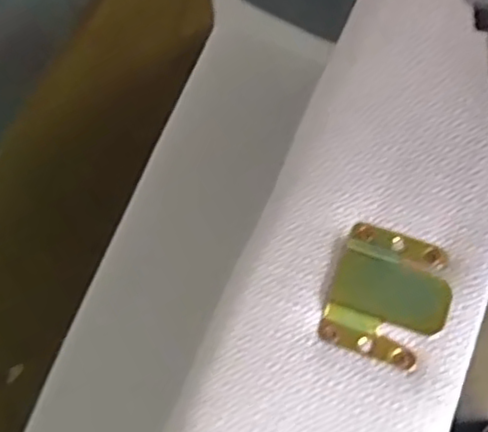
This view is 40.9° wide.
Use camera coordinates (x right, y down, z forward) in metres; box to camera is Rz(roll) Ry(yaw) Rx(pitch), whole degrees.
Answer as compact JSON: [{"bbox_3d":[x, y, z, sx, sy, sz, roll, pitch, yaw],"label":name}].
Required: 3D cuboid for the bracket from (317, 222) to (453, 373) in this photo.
[{"bbox_3d":[0.083,0.046,0.378,0.064,0.006,0.075,19,72,14],"label":"bracket"}]

